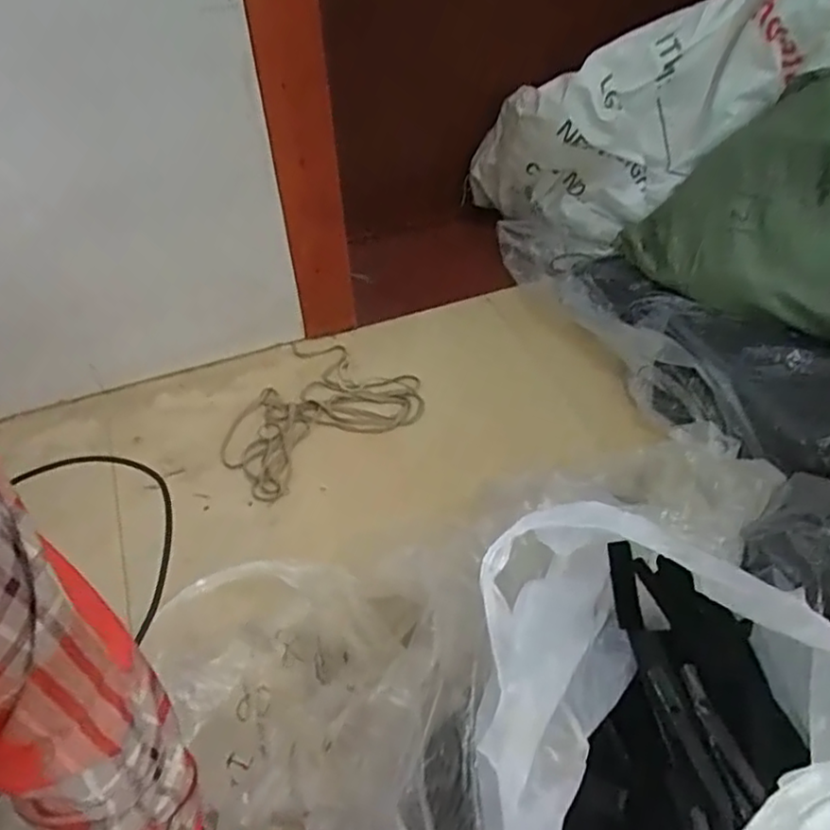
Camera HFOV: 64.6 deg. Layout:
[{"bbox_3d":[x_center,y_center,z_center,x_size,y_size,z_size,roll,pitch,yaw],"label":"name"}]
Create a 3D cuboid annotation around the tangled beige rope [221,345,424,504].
[{"bbox_3d":[-0.138,-0.003,0.889,0.190,0.024,0.264,32,55,29],"label":"tangled beige rope"}]

